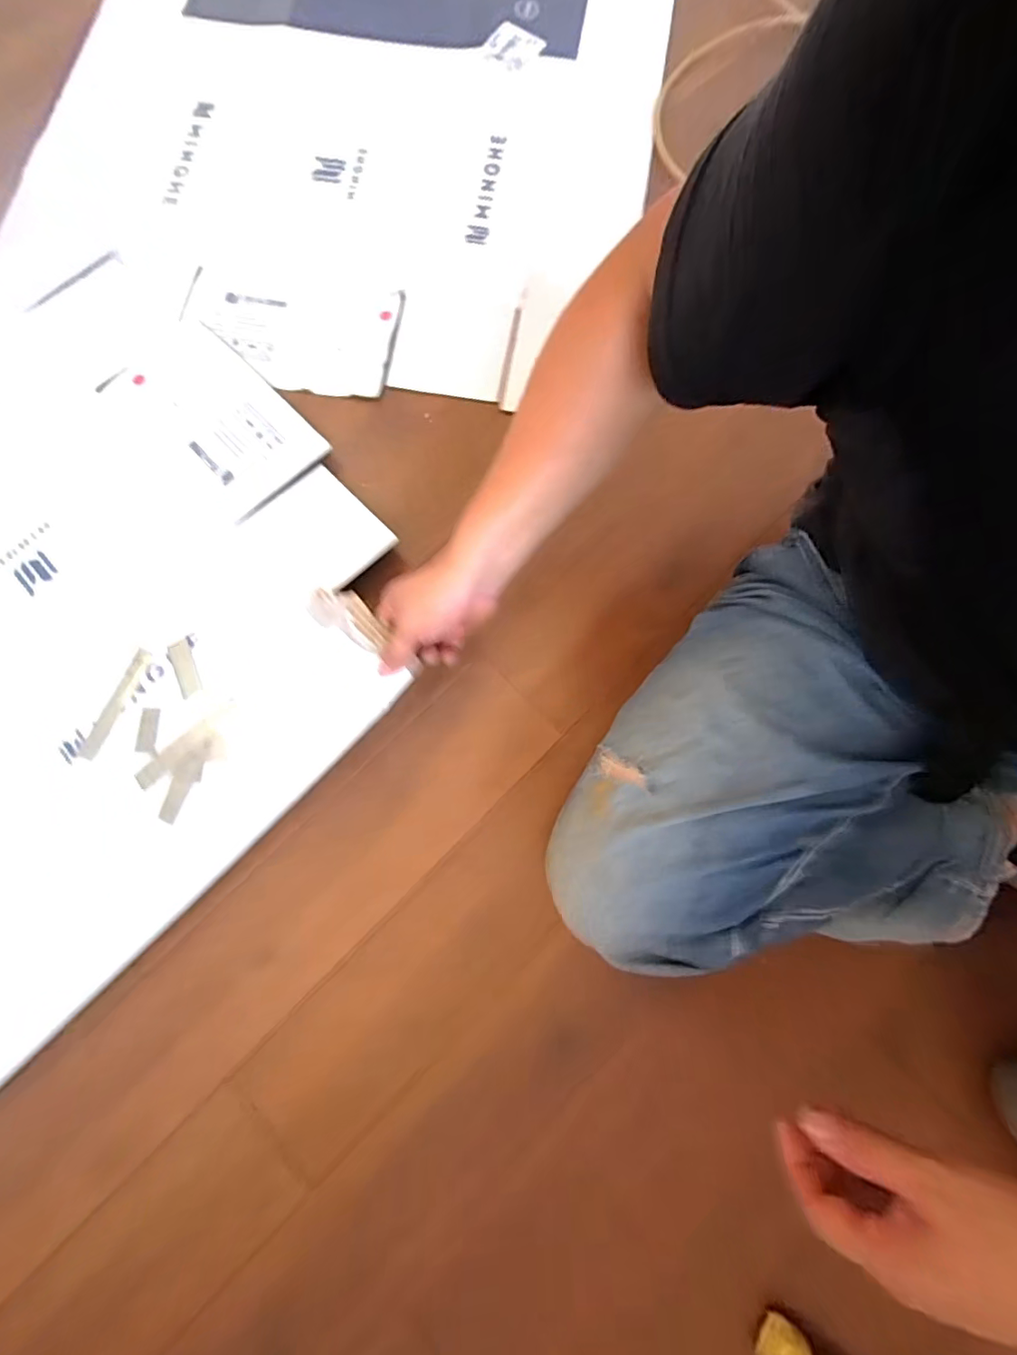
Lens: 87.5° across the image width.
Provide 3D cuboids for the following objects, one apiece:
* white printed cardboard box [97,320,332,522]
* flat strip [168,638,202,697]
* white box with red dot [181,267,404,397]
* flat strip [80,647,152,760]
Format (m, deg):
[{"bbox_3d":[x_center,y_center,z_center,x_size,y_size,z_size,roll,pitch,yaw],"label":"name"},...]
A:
[{"bbox_3d":[-0.340,-0.303,0.618,0.261,0.020,0.146,43,82,8],"label":"white printed cardboard box"},{"bbox_3d":[-0.331,-0.010,0.542,0.024,0.008,0.059,-27,80,-5],"label":"flat strip"},{"bbox_3d":[-0.269,-0.425,0.647,0.252,0.012,0.150,9,79,2],"label":"white box with red dot"},{"bbox_3d":[-0.404,0.026,0.546,0.018,0.009,0.120,26,80,5],"label":"flat strip"}]

